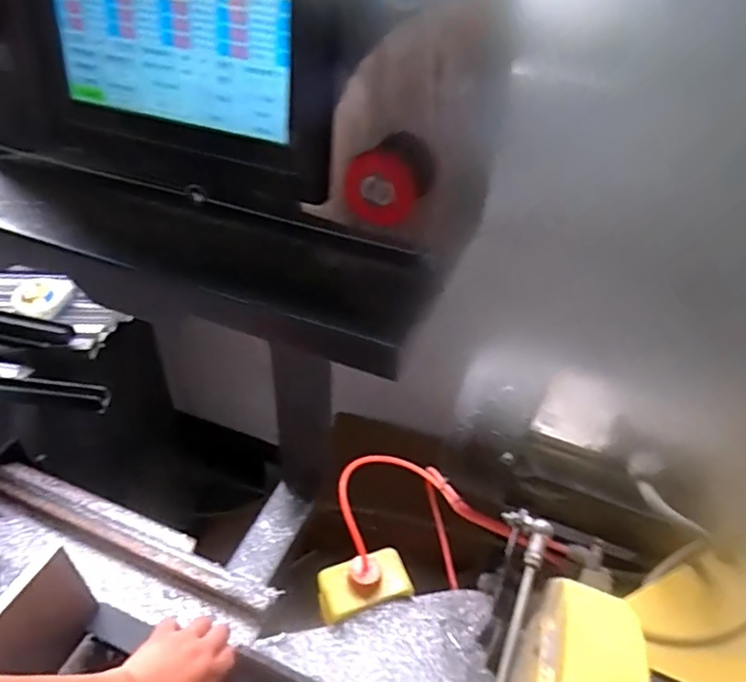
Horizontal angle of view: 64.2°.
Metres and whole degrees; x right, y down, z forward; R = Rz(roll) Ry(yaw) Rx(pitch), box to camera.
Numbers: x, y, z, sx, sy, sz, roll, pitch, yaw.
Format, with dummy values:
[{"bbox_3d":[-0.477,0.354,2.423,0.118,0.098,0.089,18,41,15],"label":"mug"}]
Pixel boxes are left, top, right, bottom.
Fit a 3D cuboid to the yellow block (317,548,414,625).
[{"bbox_3d":[-0.009,0.275,0.680,0.104,0.032,0.055,-14,46,-17],"label":"yellow block"}]

